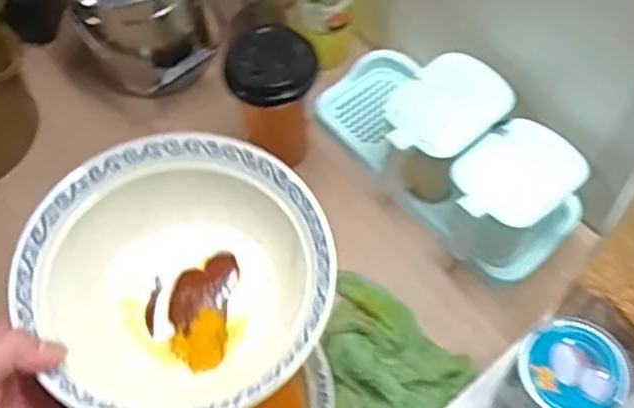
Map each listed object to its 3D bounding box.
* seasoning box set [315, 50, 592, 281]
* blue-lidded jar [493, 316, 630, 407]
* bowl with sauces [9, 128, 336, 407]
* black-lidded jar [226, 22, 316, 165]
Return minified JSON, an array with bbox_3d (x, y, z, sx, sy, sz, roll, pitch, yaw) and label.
[{"bbox_3d":[0.120,-0.064,0.673,0.114,0.104,0.283,-32,63,-19],"label":"seasoning box set"},{"bbox_3d":[0.179,0.144,0.528,0.071,0.119,0.070,0,57,0],"label":"blue-lidded jar"},{"bbox_3d":[-0.083,0.051,0.434,0.177,0.064,0.181,0,57,0],"label":"bowl with sauces"},{"bbox_3d":[-0.041,-0.098,0.664,0.075,0.149,0.060,-5,58,-3],"label":"black-lidded jar"}]

